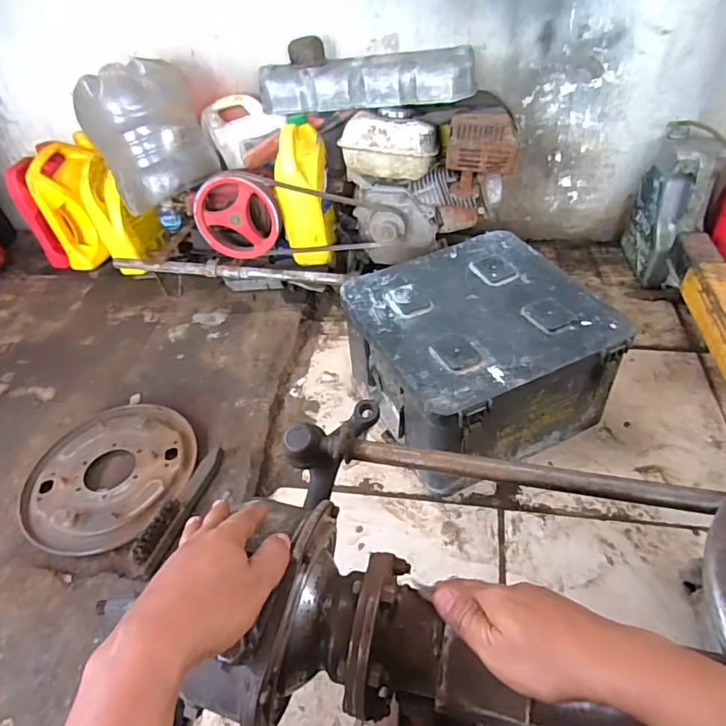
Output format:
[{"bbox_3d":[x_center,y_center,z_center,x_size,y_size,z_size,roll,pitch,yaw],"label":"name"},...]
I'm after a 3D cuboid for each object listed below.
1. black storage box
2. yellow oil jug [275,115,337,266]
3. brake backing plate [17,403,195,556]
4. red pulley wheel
[{"bbox_3d":[0.203,-0.016,0.948,0.374,0.225,0.365,-21,47,-16],"label":"black storage box"},{"bbox_3d":[-0.130,-0.386,1.160,0.116,0.284,0.156,-7,44,0],"label":"yellow oil jug"},{"bbox_3d":[-0.451,0.186,0.899,0.291,0.032,0.291,-3,44,3],"label":"brake backing plate"},{"bbox_3d":[-0.271,-0.319,1.103,0.179,0.176,0.053,-7,44,0],"label":"red pulley wheel"}]

